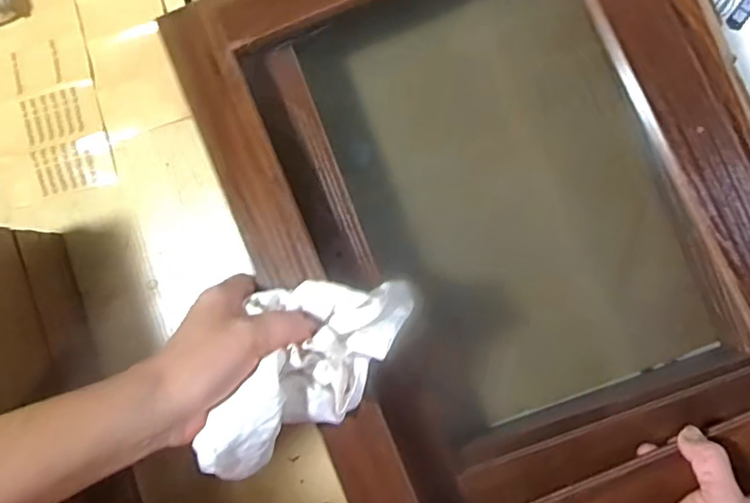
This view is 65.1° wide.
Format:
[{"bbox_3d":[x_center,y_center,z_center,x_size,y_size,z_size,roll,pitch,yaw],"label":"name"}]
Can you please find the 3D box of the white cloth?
[{"bbox_3d":[-0.049,0.070,0.381,0.092,0.058,0.166,44,73,4],"label":"white cloth"}]

